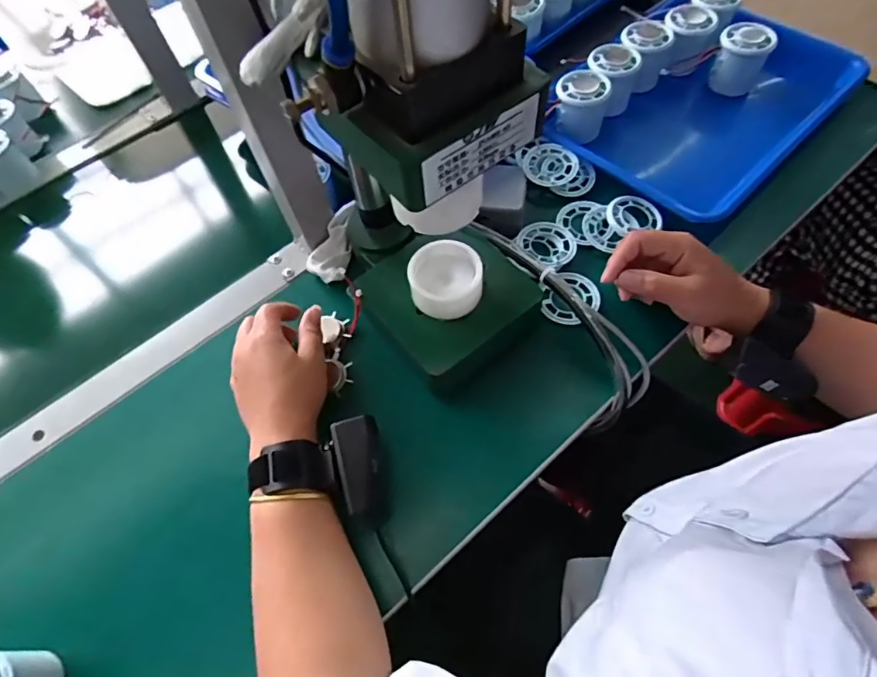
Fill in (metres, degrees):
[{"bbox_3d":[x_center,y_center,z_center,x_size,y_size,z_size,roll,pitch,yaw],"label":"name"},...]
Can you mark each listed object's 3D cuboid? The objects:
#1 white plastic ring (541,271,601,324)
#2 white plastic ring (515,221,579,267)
[{"bbox_3d":[0.125,-0.036,0.472,0.046,0.012,0.055,25,65,18],"label":"white plastic ring"},{"bbox_3d":[0.107,-0.092,0.497,0.053,0.011,0.052,-2,59,3],"label":"white plastic ring"}]

